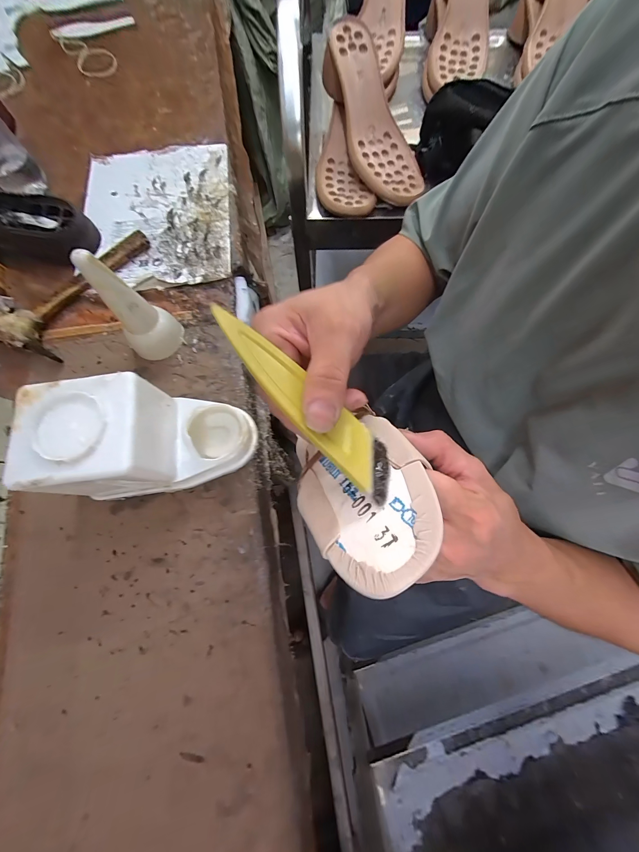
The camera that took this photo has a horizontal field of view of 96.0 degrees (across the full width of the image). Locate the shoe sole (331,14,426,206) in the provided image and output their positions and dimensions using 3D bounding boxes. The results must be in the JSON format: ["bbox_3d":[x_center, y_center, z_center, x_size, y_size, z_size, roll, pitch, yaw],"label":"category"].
[{"bbox_3d":[0.080,-0.431,0.409,0.096,0.033,0.241,-21,95,-6],"label":"shoe sole"}]

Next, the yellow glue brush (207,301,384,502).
[{"bbox_3d":[-0.007,-0.014,0.163,0.134,0.004,0.032,45,60,-5],"label":"yellow glue brush"}]

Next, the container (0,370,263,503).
[{"bbox_3d":[-0.177,0.018,0.311,0.193,0.115,0.111,0,74,0],"label":"container"}]

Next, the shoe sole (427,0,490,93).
[{"bbox_3d":[0.237,-0.674,0.468,0.088,0.026,0.236,8,96,2],"label":"shoe sole"}]

